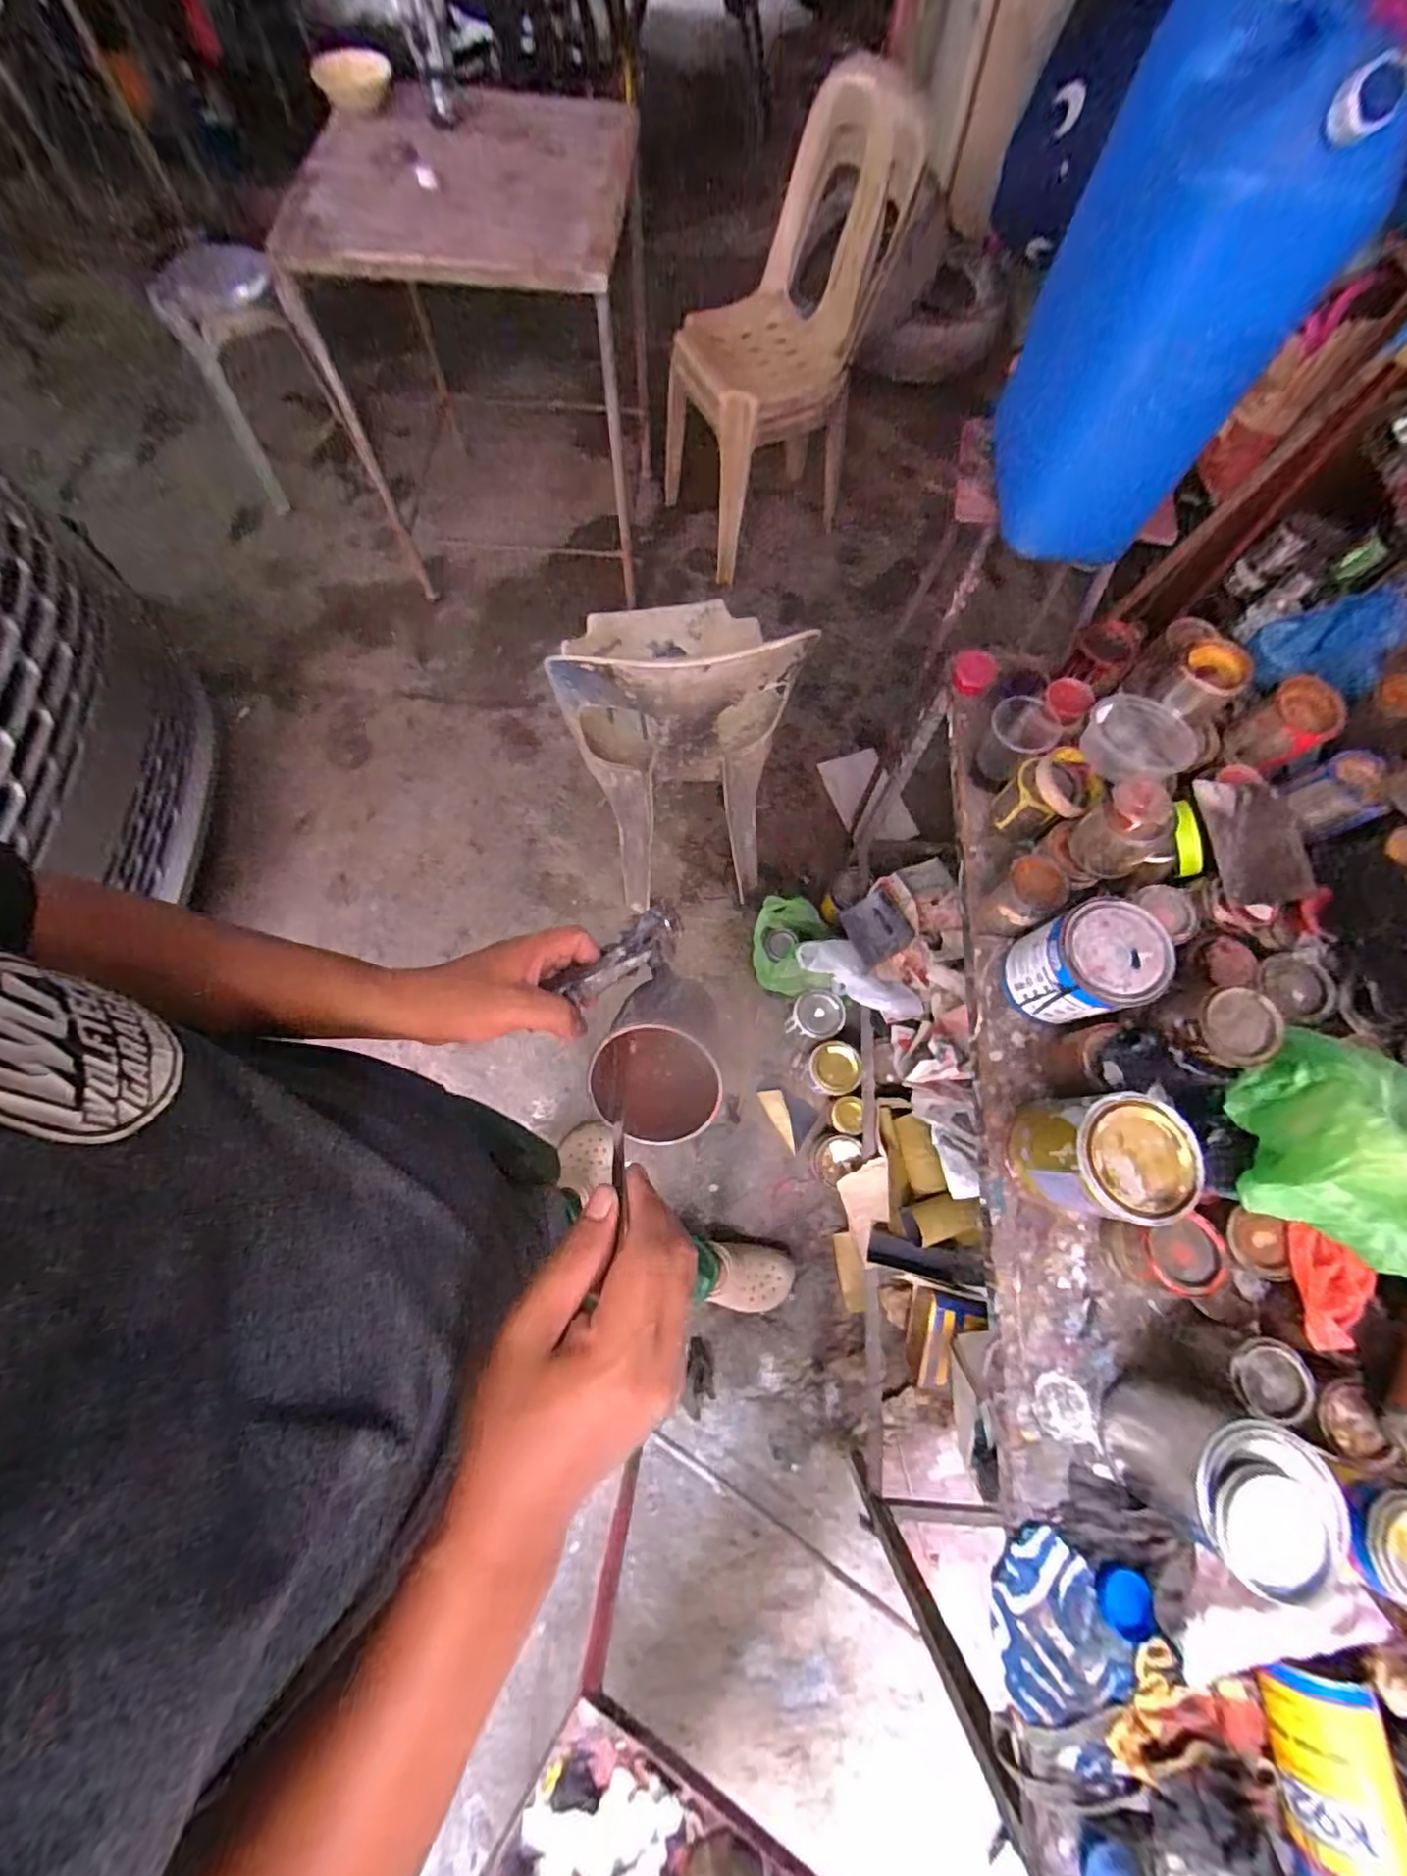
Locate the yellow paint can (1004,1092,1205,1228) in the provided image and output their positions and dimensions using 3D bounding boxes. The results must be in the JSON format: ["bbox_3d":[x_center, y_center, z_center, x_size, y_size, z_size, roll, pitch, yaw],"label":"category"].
[{"bbox_3d":[0.363,0.206,0.589,0.109,0.136,0.100,0,70,-1],"label":"yellow paint can"}]

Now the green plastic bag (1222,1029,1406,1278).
[{"bbox_3d":[0.546,0.169,0.511,0.166,0.092,0.178,25,71,8],"label":"green plastic bag"}]

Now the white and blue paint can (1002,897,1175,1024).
[{"bbox_3d":[0.388,0.032,0.644,0.104,0.123,0.098,0,70,-1],"label":"white and blue paint can"}]

